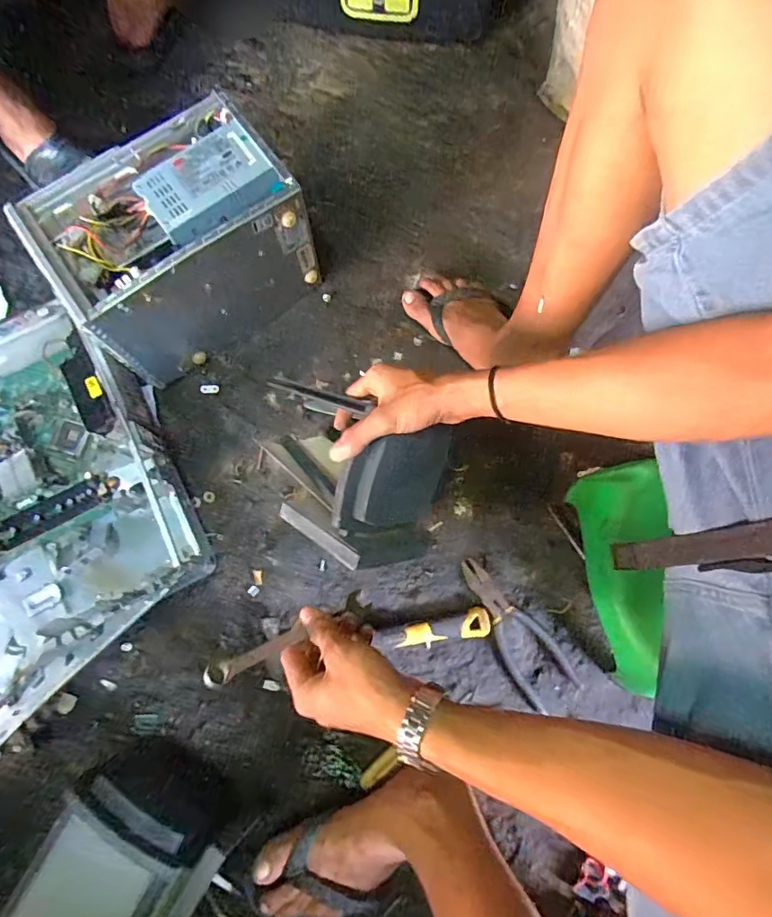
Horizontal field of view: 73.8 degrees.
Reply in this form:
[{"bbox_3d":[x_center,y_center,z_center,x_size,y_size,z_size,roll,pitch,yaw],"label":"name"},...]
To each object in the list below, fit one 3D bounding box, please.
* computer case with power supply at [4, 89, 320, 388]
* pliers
[{"bbox_3d":[-0.258,-0.268,0.655,0.278,0.186,0.194,-34,79,-7],"label":"computer case with power supply"},{"bbox_3d":[0.159,0.208,0.644,0.068,0.013,0.190,-31,79,-7],"label":"pliers"}]

